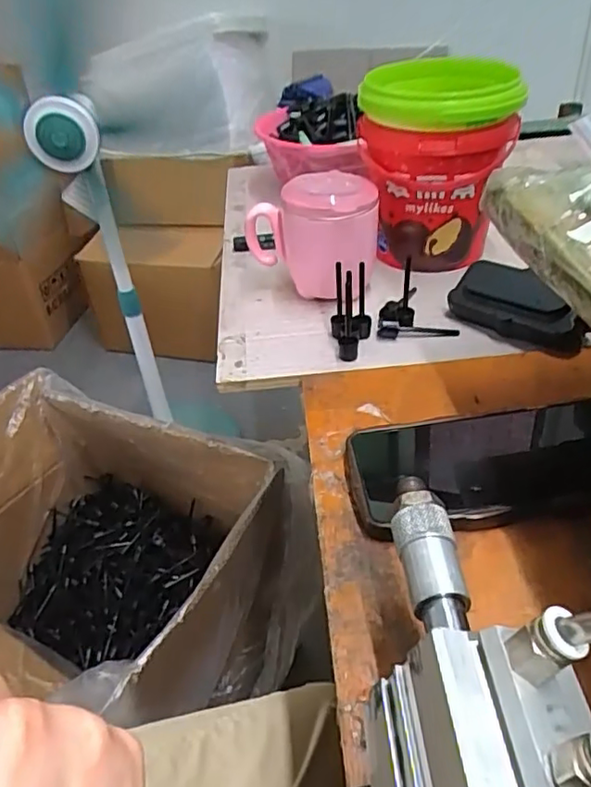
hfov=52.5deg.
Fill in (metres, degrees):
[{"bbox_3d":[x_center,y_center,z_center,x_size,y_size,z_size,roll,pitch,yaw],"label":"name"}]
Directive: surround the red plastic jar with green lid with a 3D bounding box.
[{"bbox_3d":[0.123,-0.201,0.534,0.128,0.150,0.129,5,40,13],"label":"red plastic jar with green lid"}]

